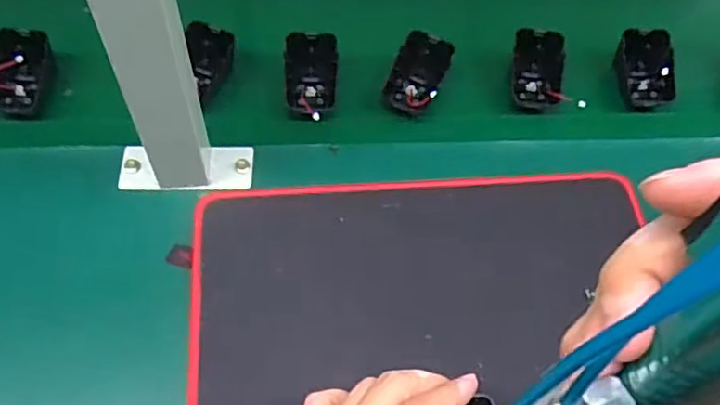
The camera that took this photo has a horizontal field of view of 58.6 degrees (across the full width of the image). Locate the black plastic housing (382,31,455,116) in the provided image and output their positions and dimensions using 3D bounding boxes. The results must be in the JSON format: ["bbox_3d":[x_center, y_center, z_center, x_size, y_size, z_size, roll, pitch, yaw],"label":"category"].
[{"bbox_3d":[0.047,-0.106,0.544,0.048,0.035,0.069,20,60,7],"label":"black plastic housing"}]

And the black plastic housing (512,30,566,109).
[{"bbox_3d":[0.154,-0.114,0.549,0.042,0.030,0.067,3,60,-3],"label":"black plastic housing"}]

